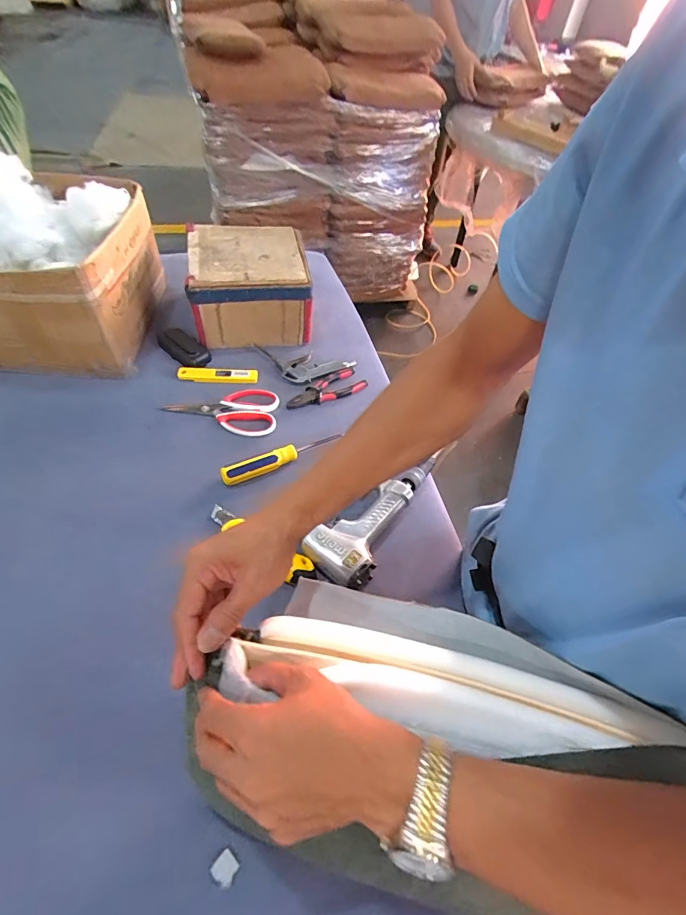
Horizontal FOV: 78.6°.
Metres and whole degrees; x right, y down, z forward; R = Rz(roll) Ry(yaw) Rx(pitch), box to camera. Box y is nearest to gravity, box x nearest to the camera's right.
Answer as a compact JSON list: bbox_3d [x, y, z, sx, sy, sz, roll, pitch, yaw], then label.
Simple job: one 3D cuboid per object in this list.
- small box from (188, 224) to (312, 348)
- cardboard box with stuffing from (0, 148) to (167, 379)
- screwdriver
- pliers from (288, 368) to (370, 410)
[{"bbox_3d":[-0.179,-0.329,0.810,0.204,0.142,0.201,-8,53,-11],"label":"small box"},{"bbox_3d":[-0.469,-0.320,0.705,0.251,0.256,0.295,6,51,0],"label":"cardboard box with stuffing"},{"bbox_3d":[-0.092,-0.003,0.631,0.182,0.028,0.025,-22,57,-21],"label":"screwdriver"},{"bbox_3d":[-0.034,-0.122,0.743,0.149,0.013,0.059,-21,56,-21],"label":"pliers"}]

